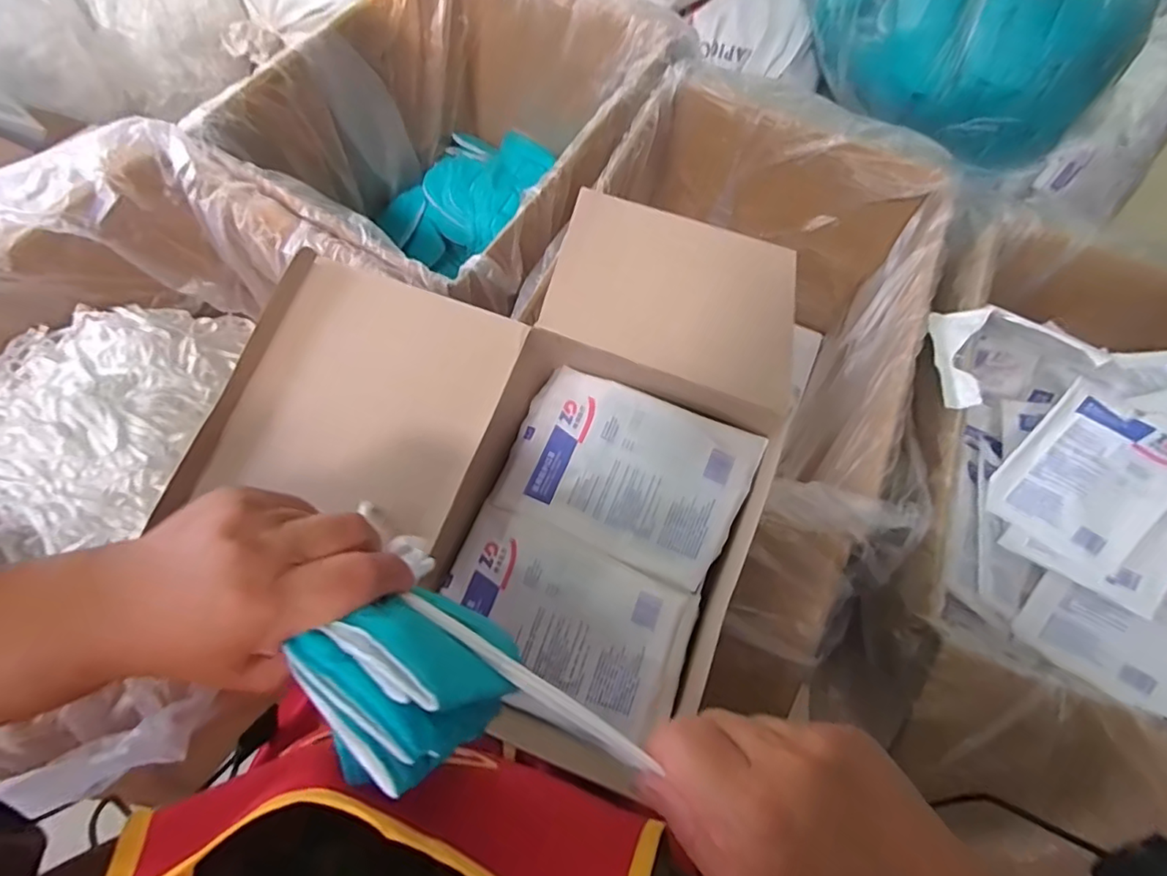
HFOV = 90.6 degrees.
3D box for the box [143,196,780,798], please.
[{"bbox_3d":[-0.068,-0.005,0.408,0.383,0.157,0.310,19,67,5],"label":"box"}]

